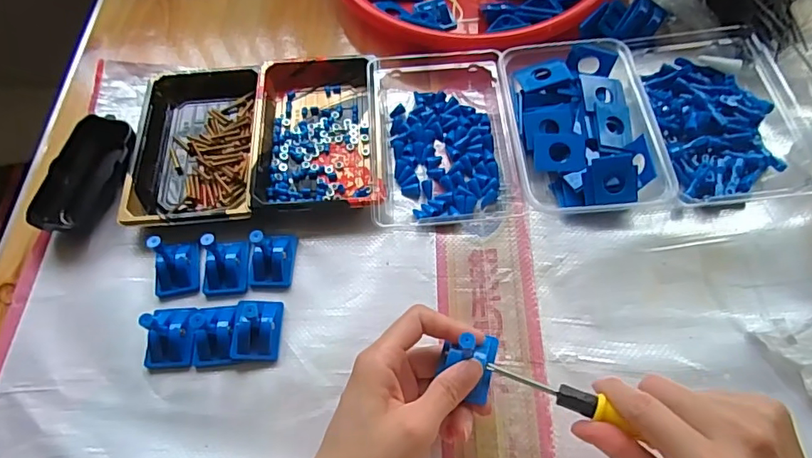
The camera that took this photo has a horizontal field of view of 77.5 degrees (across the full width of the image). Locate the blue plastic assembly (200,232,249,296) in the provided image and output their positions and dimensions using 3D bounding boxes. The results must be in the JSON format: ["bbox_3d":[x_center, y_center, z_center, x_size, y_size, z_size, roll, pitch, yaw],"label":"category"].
[{"bbox_3d":[-0.141,0.024,0.382,0.035,0.038,0.038,-2,62,2],"label":"blue plastic assembly"}]

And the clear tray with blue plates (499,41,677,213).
[{"bbox_3d":[0.144,-0.086,0.425,0.108,0.035,0.155,-6,62,1],"label":"clear tray with blue plates"}]

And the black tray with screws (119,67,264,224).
[{"bbox_3d":[-0.185,-0.076,0.454,0.107,0.024,0.160,-5,62,1],"label":"black tray with screws"}]

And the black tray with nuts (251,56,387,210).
[{"bbox_3d":[-0.077,-0.084,0.444,0.102,0.026,0.160,-6,62,0],"label":"black tray with nuts"}]

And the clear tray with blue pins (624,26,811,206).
[{"bbox_3d":[0.267,-0.107,0.430,0.111,0.033,0.180,-5,62,1],"label":"clear tray with blue pins"}]

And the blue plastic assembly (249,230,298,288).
[{"bbox_3d":[-0.106,0.018,0.386,0.032,0.041,0.043,2,63,5],"label":"blue plastic assembly"}]

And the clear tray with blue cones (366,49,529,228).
[{"bbox_3d":[0.028,-0.088,0.437,0.121,0.032,0.175,-7,62,0],"label":"clear tray with blue cones"}]

